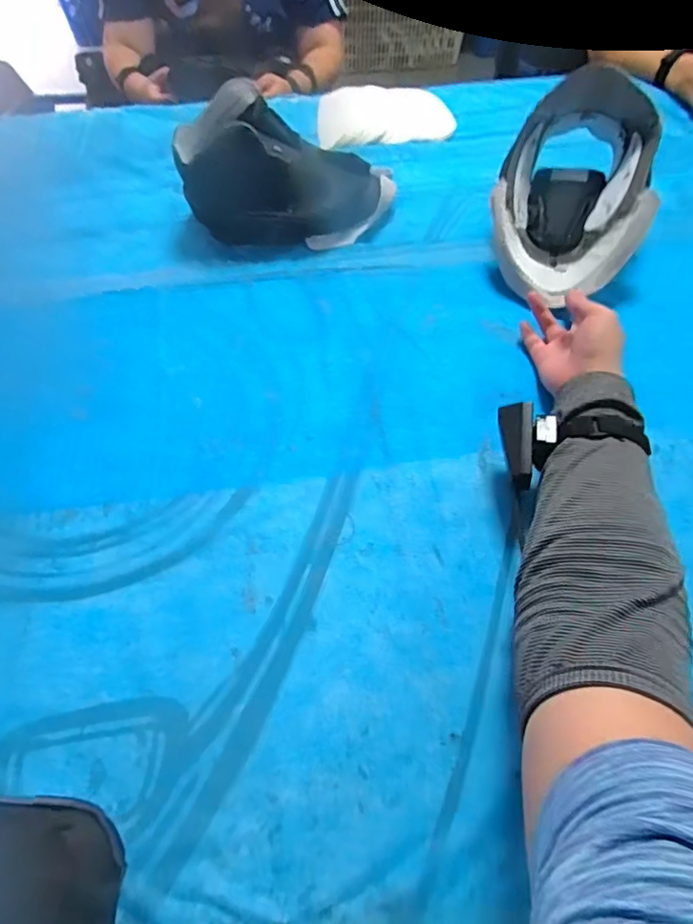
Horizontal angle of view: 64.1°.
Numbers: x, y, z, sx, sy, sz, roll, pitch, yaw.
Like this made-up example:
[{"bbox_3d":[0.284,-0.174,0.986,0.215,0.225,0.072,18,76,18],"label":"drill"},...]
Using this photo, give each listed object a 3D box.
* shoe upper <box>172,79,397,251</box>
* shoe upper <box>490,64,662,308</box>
[{"bbox_3d":[-0.077,-0.369,0.711,0.254,0.122,0.148,11,58,10],"label":"shoe upper"},{"bbox_3d":[0.273,-0.328,0.654,0.162,0.120,0.271,17,59,14],"label":"shoe upper"}]

